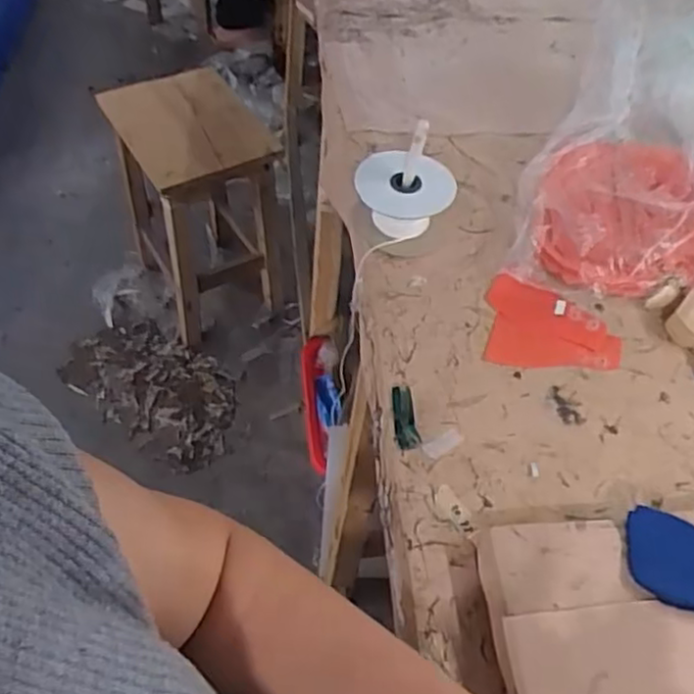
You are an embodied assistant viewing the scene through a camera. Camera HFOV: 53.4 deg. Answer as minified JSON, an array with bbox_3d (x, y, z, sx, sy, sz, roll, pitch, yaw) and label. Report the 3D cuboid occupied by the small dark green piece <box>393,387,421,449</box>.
[{"bbox_3d":[0.045,0.054,0.538,0.018,0.008,0.058,-3,52,-5],"label":"small dark green piece"}]

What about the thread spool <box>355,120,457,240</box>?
[{"bbox_3d":[0.054,-0.150,0.656,0.087,0.073,0.090,4,52,0],"label":"thread spool"}]

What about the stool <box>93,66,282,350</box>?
[{"bbox_3d":[-0.295,-0.272,1.414,0.229,0.460,0.286,-22,56,-21],"label":"stool"}]

